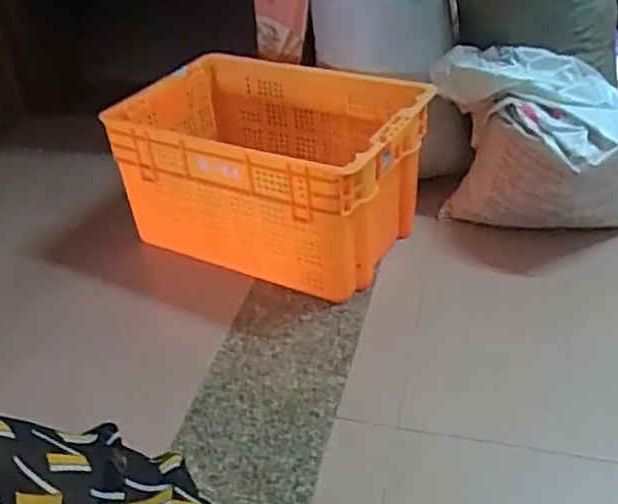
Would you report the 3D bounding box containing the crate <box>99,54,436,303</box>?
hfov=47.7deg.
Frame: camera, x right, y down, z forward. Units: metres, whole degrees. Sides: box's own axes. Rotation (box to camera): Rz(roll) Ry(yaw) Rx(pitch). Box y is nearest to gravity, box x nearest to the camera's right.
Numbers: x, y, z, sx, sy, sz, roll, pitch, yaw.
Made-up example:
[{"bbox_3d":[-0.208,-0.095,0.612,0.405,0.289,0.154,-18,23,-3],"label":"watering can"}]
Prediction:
[{"bbox_3d":[-0.090,-0.187,1.513,0.619,0.303,0.402,15,41,25],"label":"crate"}]

